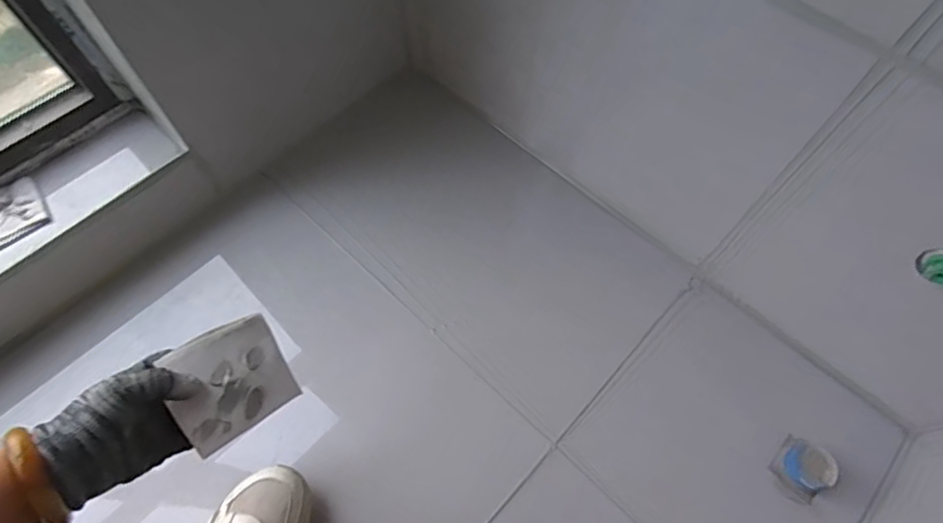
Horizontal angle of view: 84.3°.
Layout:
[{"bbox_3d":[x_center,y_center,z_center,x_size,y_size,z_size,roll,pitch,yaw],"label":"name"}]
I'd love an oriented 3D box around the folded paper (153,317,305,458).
[{"bbox_3d":[-0.197,0.097,0.429,0.088,0.008,0.087,-29,92,-38],"label":"folded paper"}]

